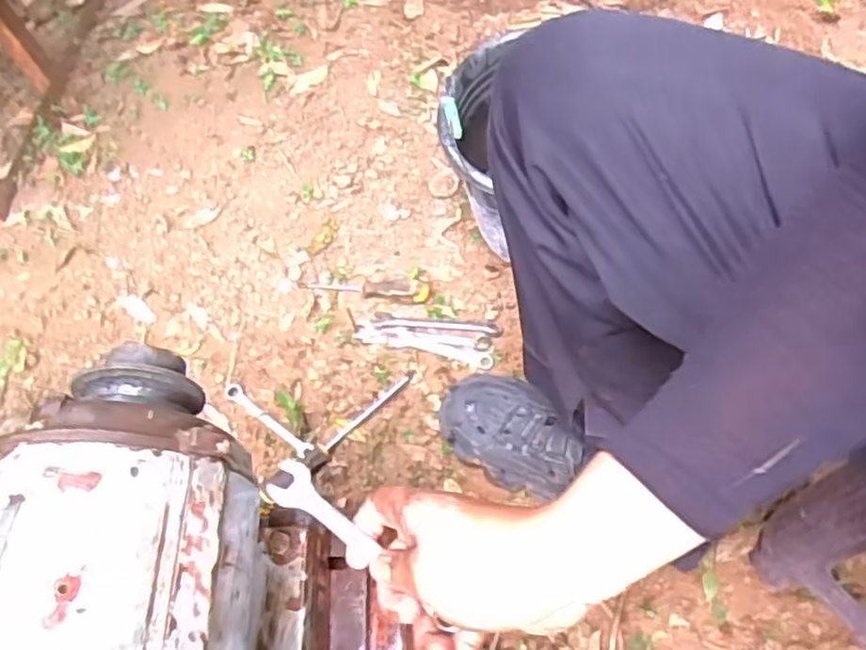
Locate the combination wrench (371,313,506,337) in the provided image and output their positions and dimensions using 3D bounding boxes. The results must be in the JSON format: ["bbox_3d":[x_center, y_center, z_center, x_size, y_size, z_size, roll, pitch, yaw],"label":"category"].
[{"bbox_3d":[0.005,-0.001,0.927,0.174,0.005,0.024,5,62,6],"label":"combination wrench"}]

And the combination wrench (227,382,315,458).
[{"bbox_3d":[-0.214,0.121,0.883,0.154,0.014,0.021,34,69,19],"label":"combination wrench"}]

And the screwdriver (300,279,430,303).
[{"bbox_3d":[-0.096,-0.057,0.961,0.186,0.028,0.033,10,63,9],"label":"screwdriver"}]

